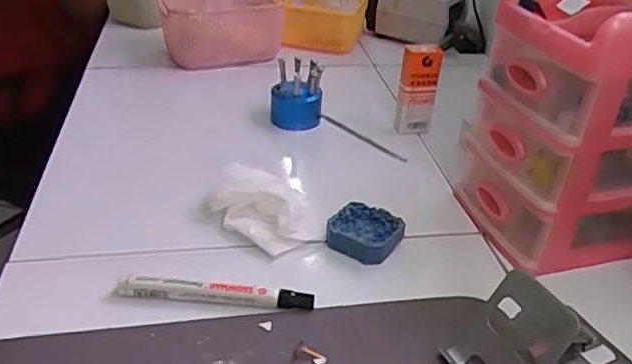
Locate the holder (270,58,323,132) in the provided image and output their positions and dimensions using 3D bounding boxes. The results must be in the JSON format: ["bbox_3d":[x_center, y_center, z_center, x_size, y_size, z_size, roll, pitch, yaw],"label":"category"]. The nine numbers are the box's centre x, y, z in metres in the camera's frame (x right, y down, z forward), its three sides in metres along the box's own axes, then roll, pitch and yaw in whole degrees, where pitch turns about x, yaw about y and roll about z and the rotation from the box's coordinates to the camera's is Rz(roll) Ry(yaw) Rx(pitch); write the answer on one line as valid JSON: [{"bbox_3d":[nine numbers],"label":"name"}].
[{"bbox_3d":[-0.023,-0.102,0.699,0.059,0.077,0.062,1,33,-4],"label":"holder"}]

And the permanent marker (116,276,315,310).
[{"bbox_3d":[-0.075,0.083,0.444,0.144,0.019,0.013,3,33,-1],"label":"permanent marker"}]

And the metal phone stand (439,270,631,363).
[{"bbox_3d":[0.156,0.098,0.393,0.121,0.064,0.062,-7,34,-16],"label":"metal phone stand"}]

